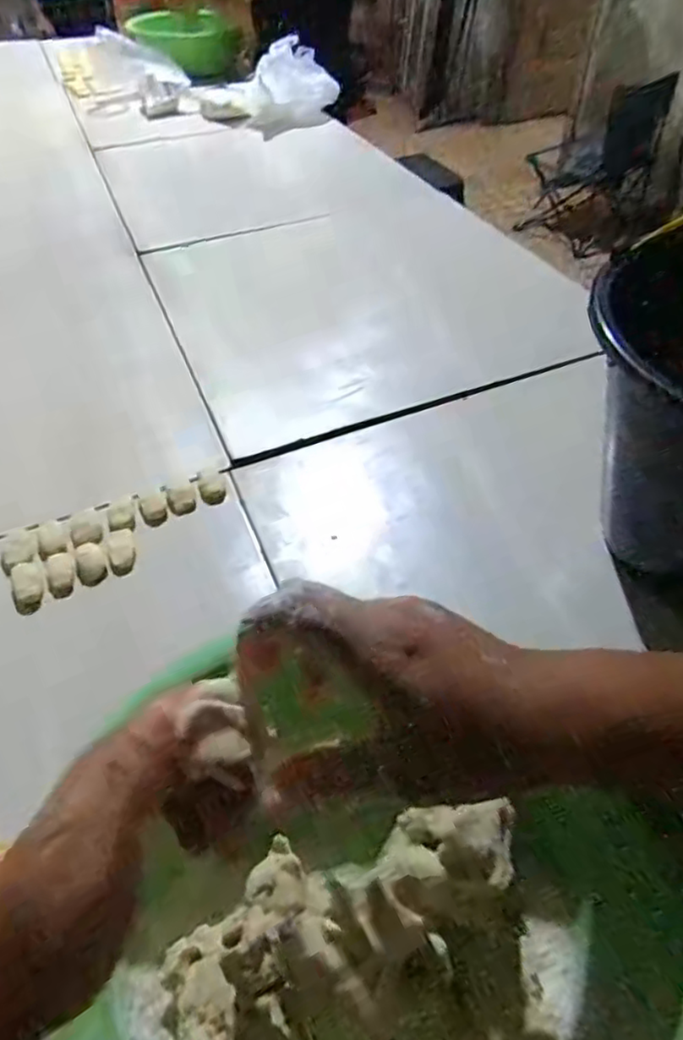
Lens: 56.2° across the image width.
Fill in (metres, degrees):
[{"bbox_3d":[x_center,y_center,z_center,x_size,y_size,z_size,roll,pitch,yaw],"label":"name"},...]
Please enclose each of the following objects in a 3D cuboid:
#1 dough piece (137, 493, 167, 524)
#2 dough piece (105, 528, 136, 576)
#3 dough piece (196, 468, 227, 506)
[{"bbox_3d":[-0.167,-0.010,0.568,0.022,0.014,0.024,-21,50,-16],"label":"dough piece"},{"bbox_3d":[-0.184,0.027,0.536,0.022,0.012,0.042,-16,49,-12],"label":"dough piece"},{"bbox_3d":[-0.118,-0.031,0.584,0.024,0.017,0.031,-14,48,-10],"label":"dough piece"}]

